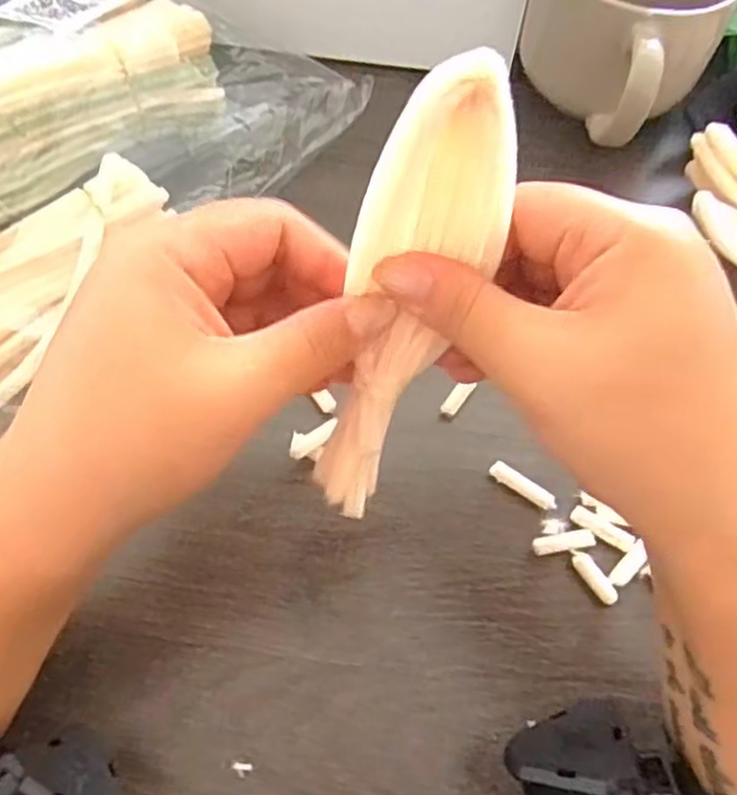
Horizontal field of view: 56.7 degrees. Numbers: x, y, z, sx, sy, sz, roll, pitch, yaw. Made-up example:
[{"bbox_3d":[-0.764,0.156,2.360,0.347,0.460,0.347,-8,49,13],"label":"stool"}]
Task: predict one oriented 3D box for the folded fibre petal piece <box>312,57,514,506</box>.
[{"bbox_3d":[0.011,-0.027,0.212,0.038,0.145,0.020,21,31,7],"label":"folded fibre petal piece"}]

